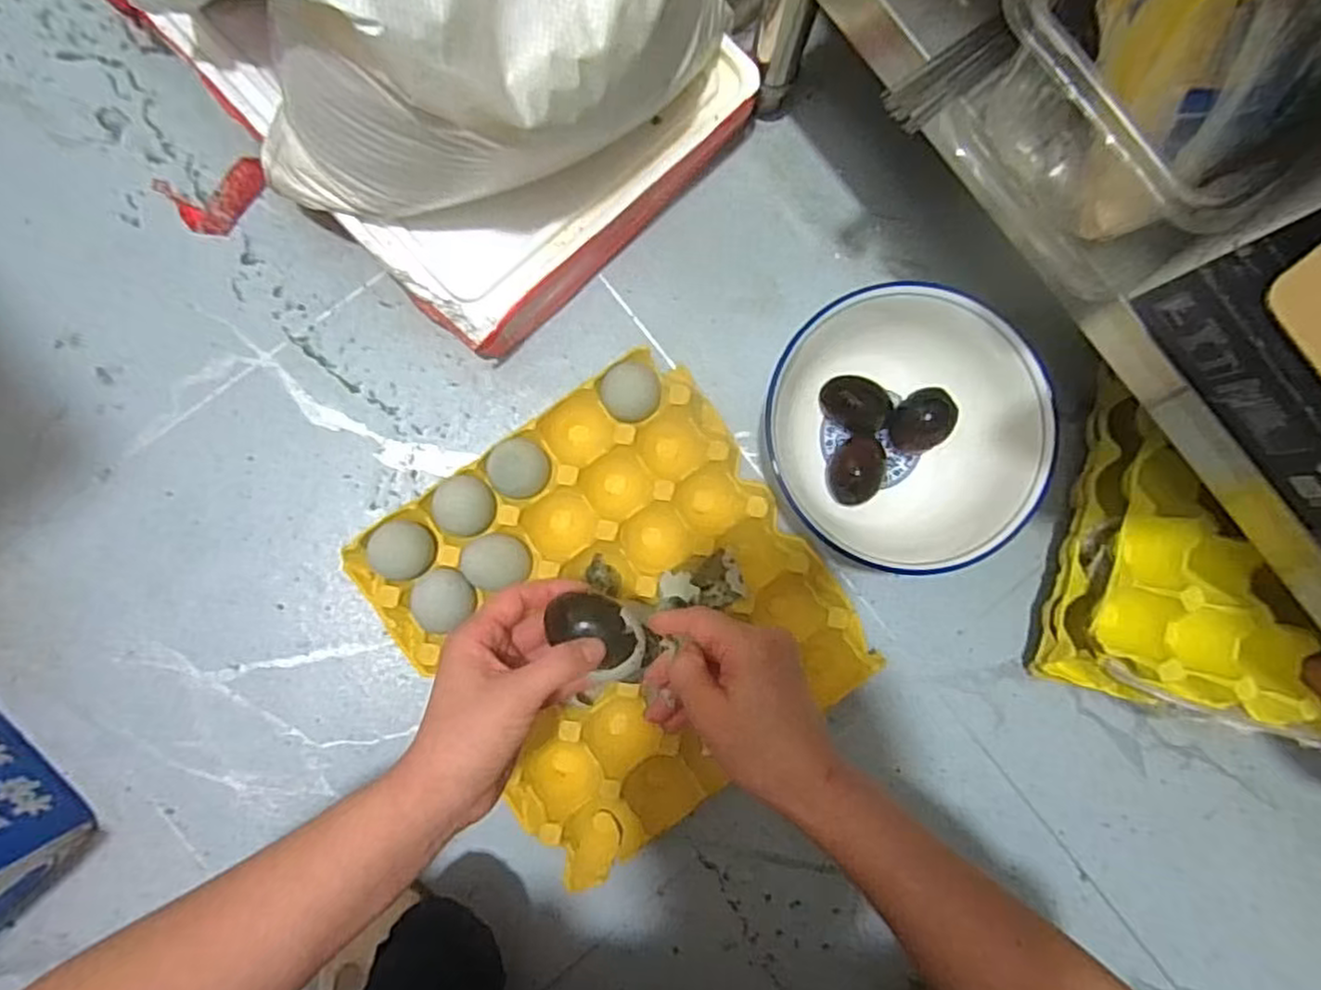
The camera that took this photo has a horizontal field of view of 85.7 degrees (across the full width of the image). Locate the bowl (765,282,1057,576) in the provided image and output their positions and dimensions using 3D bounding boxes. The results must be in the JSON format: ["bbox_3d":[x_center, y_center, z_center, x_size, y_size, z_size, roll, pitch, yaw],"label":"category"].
[{"bbox_3d":[0.167,-0.046,0.519,0.188,0.091,0.185,0,86,-4],"label":"bowl"}]

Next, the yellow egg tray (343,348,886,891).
[{"bbox_3d":[-0.029,0.084,0.521,0.283,0.050,0.293,-35,89,-5],"label":"yellow egg tray"}]

